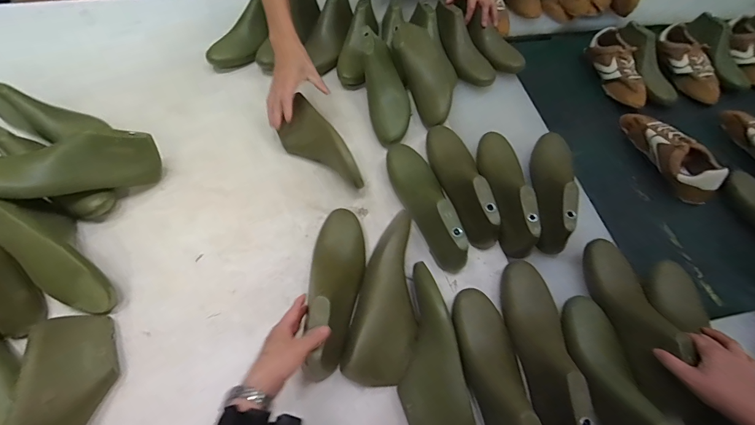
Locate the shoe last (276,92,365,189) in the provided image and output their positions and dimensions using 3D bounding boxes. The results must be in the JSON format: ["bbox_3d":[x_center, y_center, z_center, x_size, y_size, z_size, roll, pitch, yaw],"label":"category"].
[{"bbox_3d":[-0.122,-0.129,0.683,0.084,0.075,0.242,-30,67,-17],"label":"shoe last"}]

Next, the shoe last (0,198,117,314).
[{"bbox_3d":[-0.526,0.056,0.550,0.243,0.110,0.089,36,66,16],"label":"shoe last"}]

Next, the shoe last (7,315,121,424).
[{"bbox_3d":[-0.410,0.262,0.454,0.082,0.089,0.266,-18,64,-12],"label":"shoe last"}]

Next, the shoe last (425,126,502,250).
[{"bbox_3d":[0.167,-0.075,0.655,0.087,0.088,0.276,-10,62,-7],"label":"shoe last"}]

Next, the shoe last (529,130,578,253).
[{"bbox_3d":[0.342,-0.056,0.661,0.088,0.099,0.244,21,63,9],"label":"shoe last"}]

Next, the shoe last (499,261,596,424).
[{"bbox_3d":[0.250,0.199,0.513,0.080,0.091,0.266,-2,62,-3],"label":"shoe last"}]

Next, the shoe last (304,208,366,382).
[{"bbox_3d":[-0.066,0.112,0.548,0.081,0.086,0.267,5,60,0],"label":"shoe last"}]

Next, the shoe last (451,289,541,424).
[{"bbox_3d":[0.176,0.240,0.492,0.080,0.088,0.261,-11,62,-7],"label":"shoe last"}]

